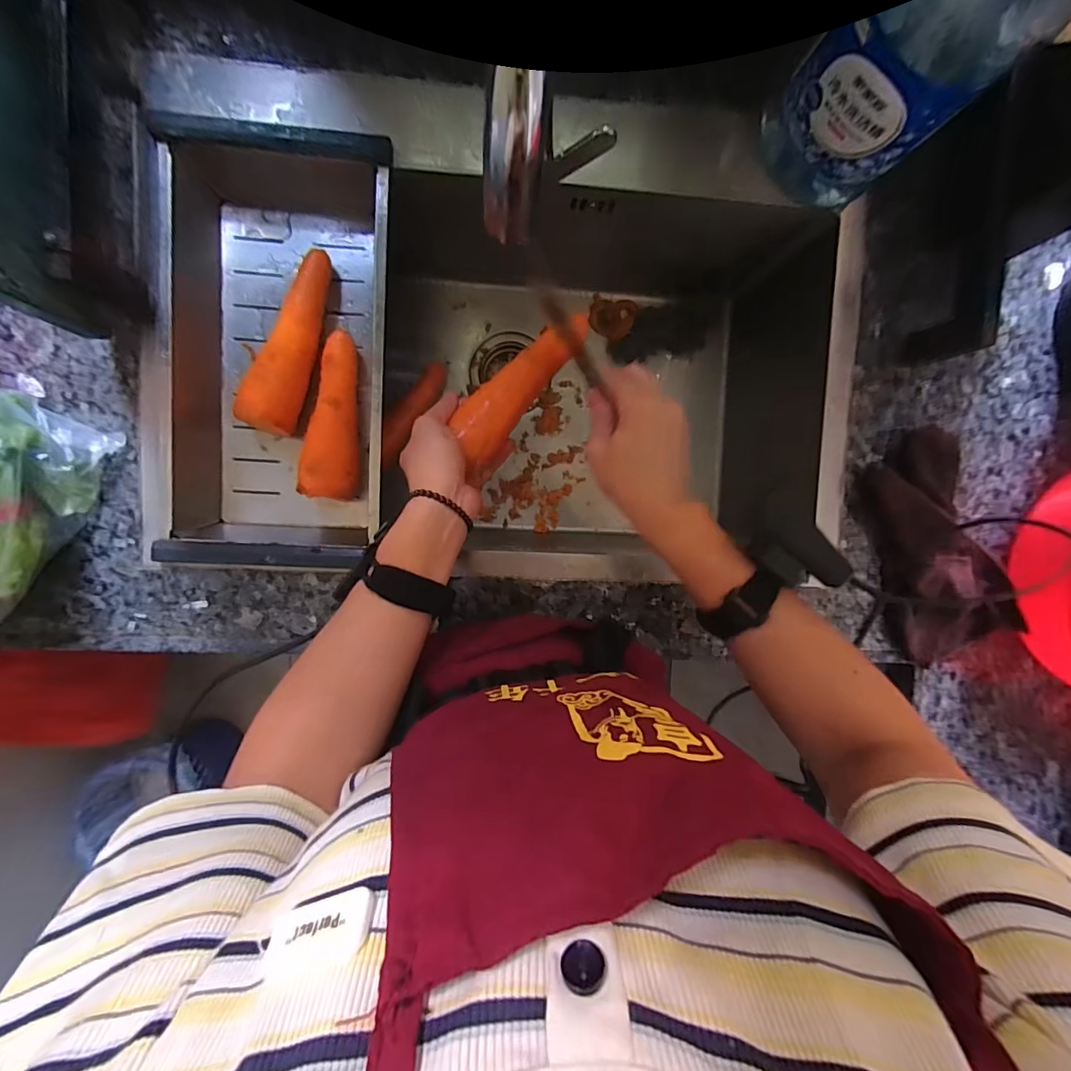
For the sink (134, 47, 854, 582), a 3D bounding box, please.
[{"bbox_3d":[-0.007,-0.195,0.563,0.696,0.236,0.433,1,95,-5],"label":"sink"}]

